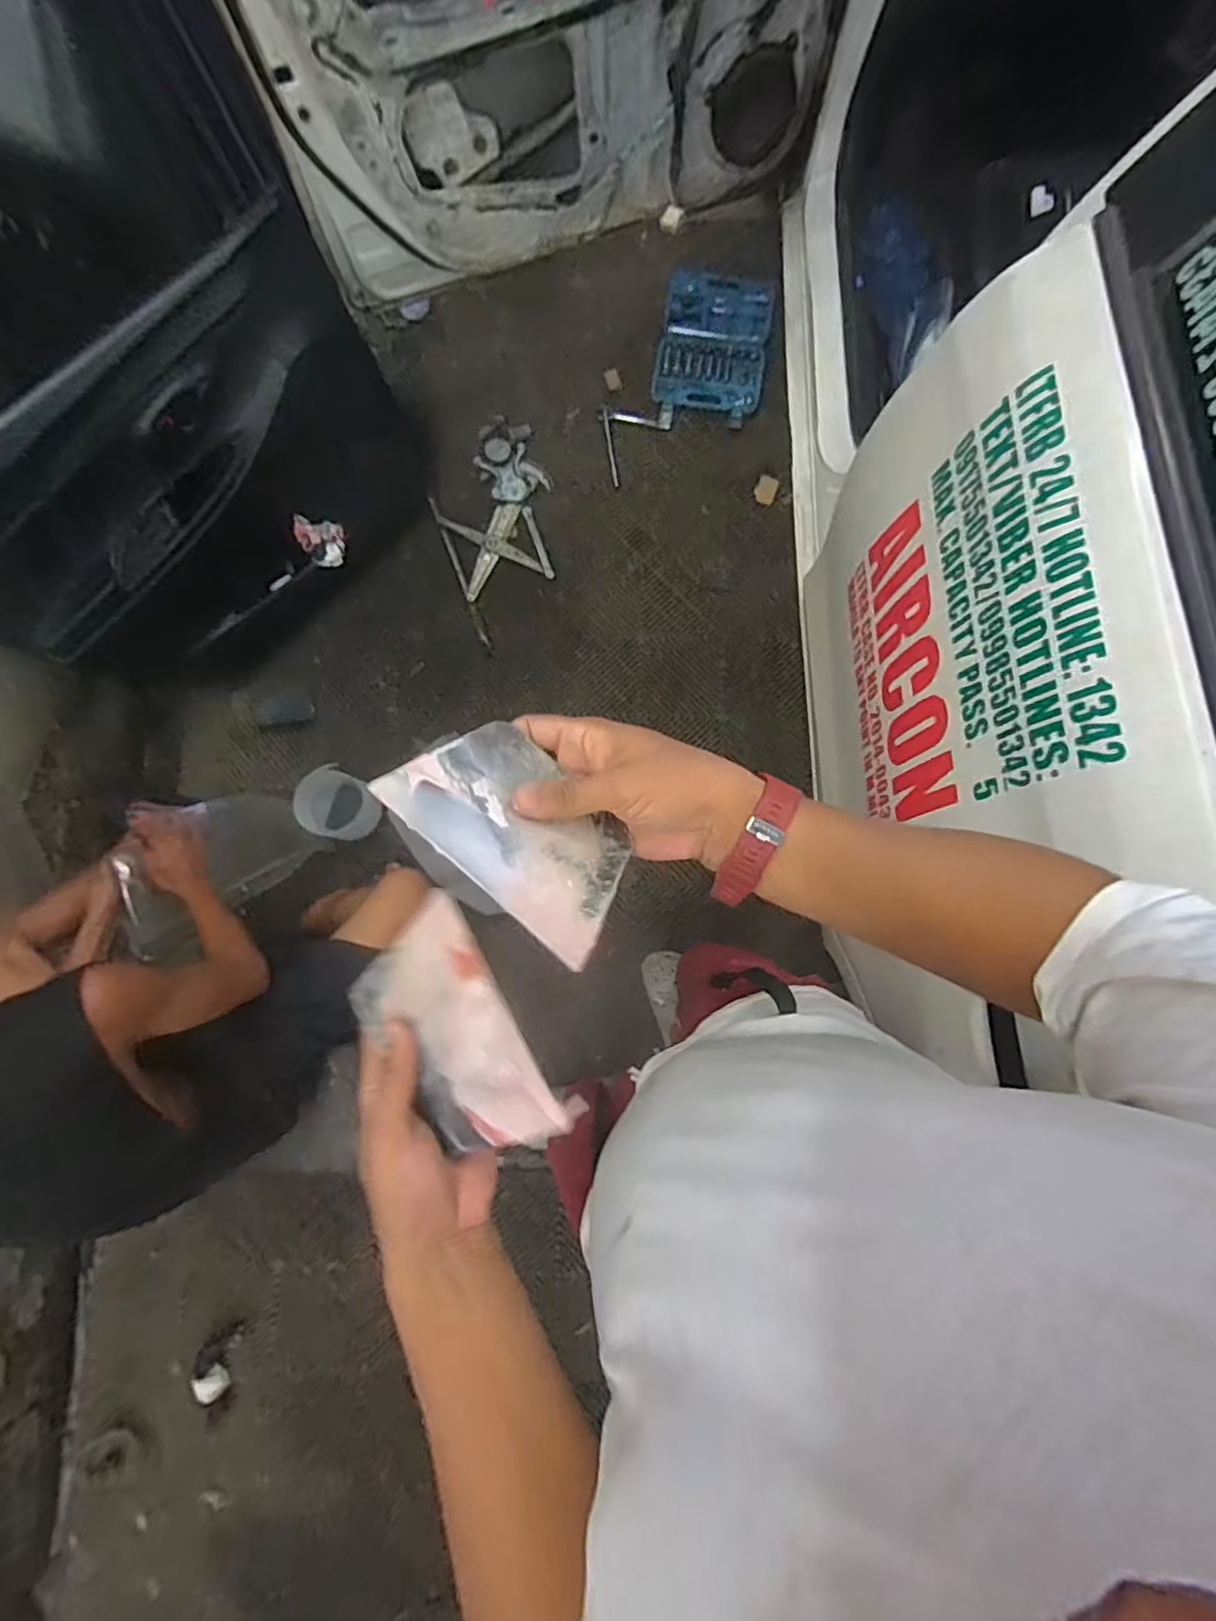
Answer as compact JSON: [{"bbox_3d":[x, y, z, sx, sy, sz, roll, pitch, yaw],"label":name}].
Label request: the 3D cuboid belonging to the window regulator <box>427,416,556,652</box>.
[{"bbox_3d":[-0.267,-0.723,1.617,0.308,0.071,0.527,-21,80,-4],"label":"window regulator"}]

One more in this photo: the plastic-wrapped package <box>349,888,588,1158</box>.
[{"bbox_3d":[-0.091,0.136,0.376,0.096,0.013,0.144,-42,74,19],"label":"plastic-wrapped package"}]

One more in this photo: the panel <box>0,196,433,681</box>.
[{"bbox_3d":[-0.826,-0.608,1.321,0.943,0.601,0.119,-40,61,-5],"label":"panel"}]

